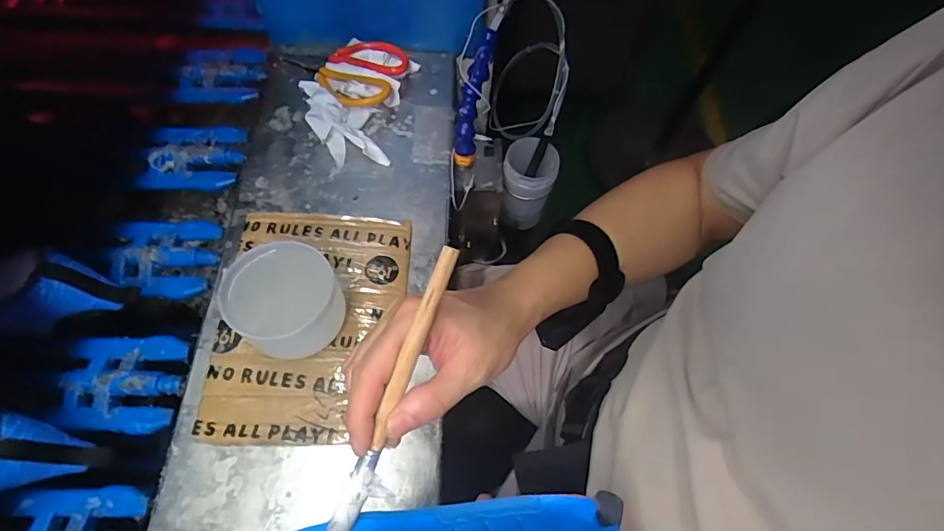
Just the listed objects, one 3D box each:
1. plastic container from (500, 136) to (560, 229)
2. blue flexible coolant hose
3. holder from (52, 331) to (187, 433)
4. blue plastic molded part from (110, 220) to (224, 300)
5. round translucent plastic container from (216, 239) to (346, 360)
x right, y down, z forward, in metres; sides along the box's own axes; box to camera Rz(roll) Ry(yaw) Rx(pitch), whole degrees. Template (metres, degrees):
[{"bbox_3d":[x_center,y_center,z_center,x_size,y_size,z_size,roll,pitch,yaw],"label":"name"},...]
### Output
[{"bbox_3d":[0.082,-0.117,0.685,0.071,0.113,0.073,8,63,0],"label":"plastic container"},{"bbox_3d":[0.002,-0.185,0.533,0.020,0.037,0.146,17,108,11],"label":"blue flexible coolant hose"},{"bbox_3d":[-0.350,0.115,0.475,0.117,0.019,0.094,1,63,-3],"label":"holder"},{"bbox_3d":[-0.348,-0.009,0.538,0.118,0.019,0.097,1,63,-3],"label":"blue plastic molded part"},{"bbox_3d":[-0.162,0.034,0.431,0.089,0.078,0.088,2,63,-3],"label":"round translucent plastic container"}]

